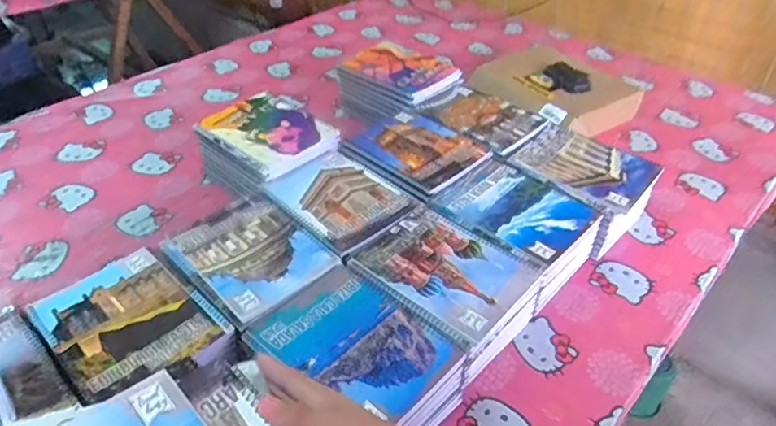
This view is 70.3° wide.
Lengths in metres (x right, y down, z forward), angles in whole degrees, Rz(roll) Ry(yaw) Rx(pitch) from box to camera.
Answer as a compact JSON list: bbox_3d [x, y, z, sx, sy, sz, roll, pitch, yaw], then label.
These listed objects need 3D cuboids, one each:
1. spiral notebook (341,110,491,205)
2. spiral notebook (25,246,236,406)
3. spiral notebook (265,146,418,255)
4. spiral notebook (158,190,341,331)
[{"bbox_3d":[0.042,-0.105,0.894,0.177,0.013,0.194,-32,49,-33],"label":"spiral notebook"},{"bbox_3d":[-0.298,0.119,0.629,0.194,0.010,0.154,32,49,33],"label":"spiral notebook"},{"bbox_3d":[-0.073,-0.028,0.798,0.150,0.014,0.191,-30,48,-32],"label":"spiral notebook"},{"bbox_3d":[-0.178,0.050,0.716,0.159,0.010,0.195,-32,49,-33],"label":"spiral notebook"}]

